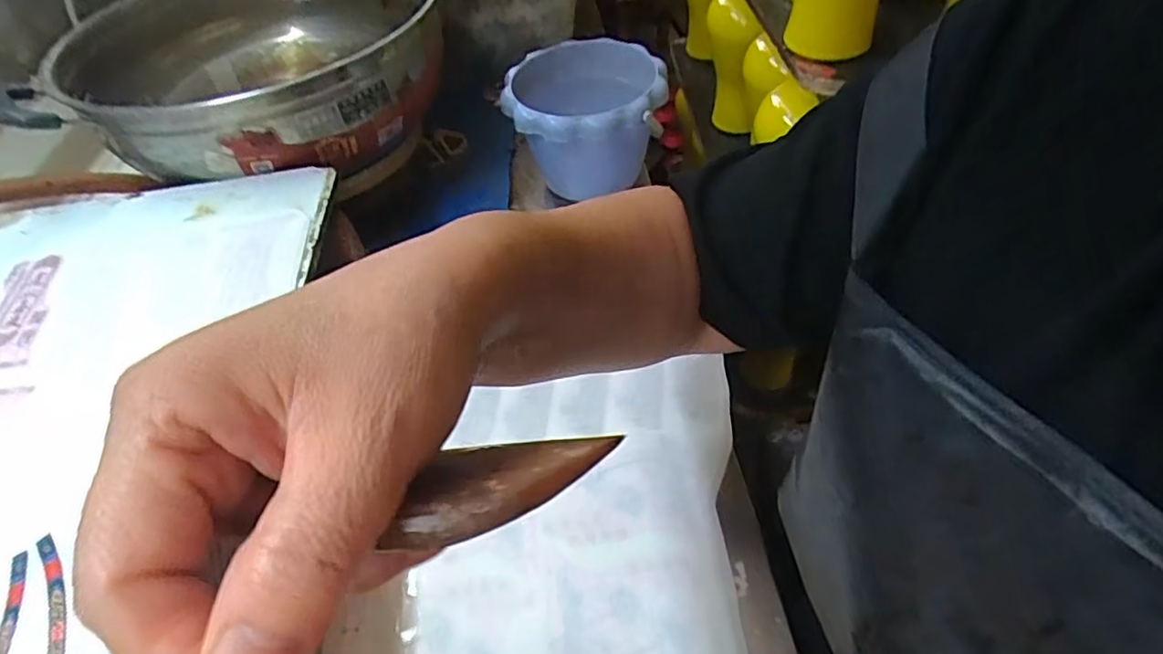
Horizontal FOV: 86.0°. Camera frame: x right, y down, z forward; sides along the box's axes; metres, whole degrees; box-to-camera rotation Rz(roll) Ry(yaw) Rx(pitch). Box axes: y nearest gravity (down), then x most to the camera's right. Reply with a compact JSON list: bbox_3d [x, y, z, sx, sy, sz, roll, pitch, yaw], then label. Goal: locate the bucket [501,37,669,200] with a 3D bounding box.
[{"bbox_3d":[0.008,-0.208,0.652,0.152,0.117,0.158,-2,47,2],"label":"bucket"}]

